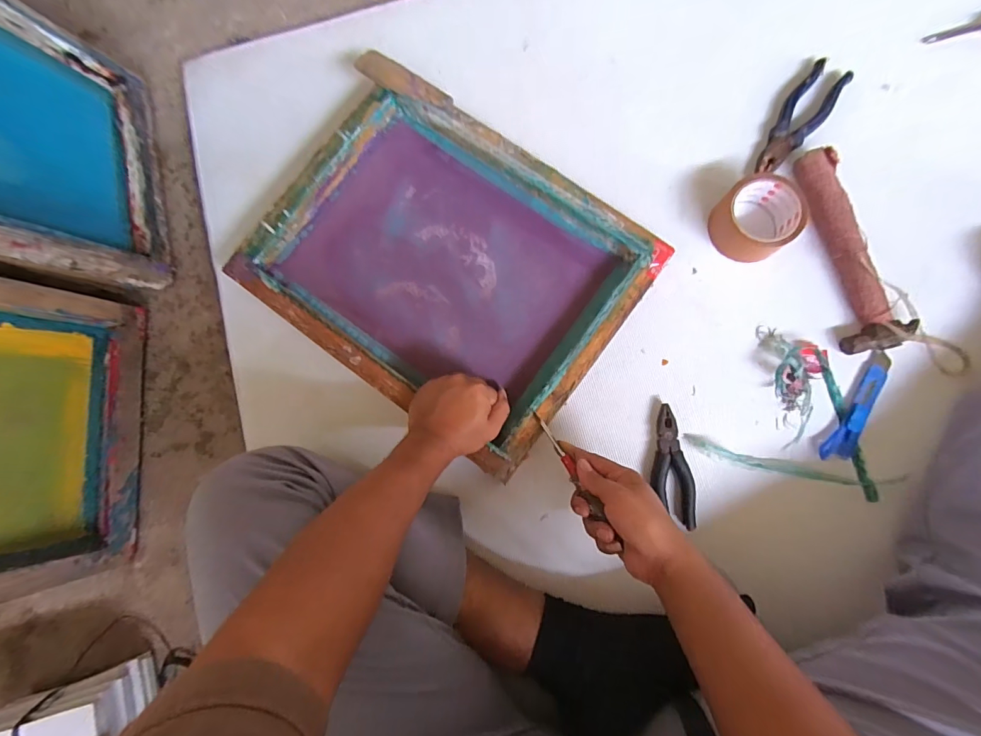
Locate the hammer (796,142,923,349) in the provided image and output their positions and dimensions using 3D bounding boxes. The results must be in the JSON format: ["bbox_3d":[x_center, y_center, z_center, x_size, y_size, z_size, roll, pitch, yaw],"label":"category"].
[{"bbox_3d":[0.460,-0.152,0.538,0.074,0.032,0.262,-9,82,4],"label":"hammer"}]

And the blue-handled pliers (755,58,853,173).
[{"bbox_3d":[0.419,-0.339,0.578,0.054,0.013,0.185,37,87,8],"label":"blue-handled pliers"}]

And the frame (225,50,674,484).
[{"bbox_3d":[-0.057,-0.133,0.550,0.443,0.057,0.351,36,87,8],"label":"frame"}]

